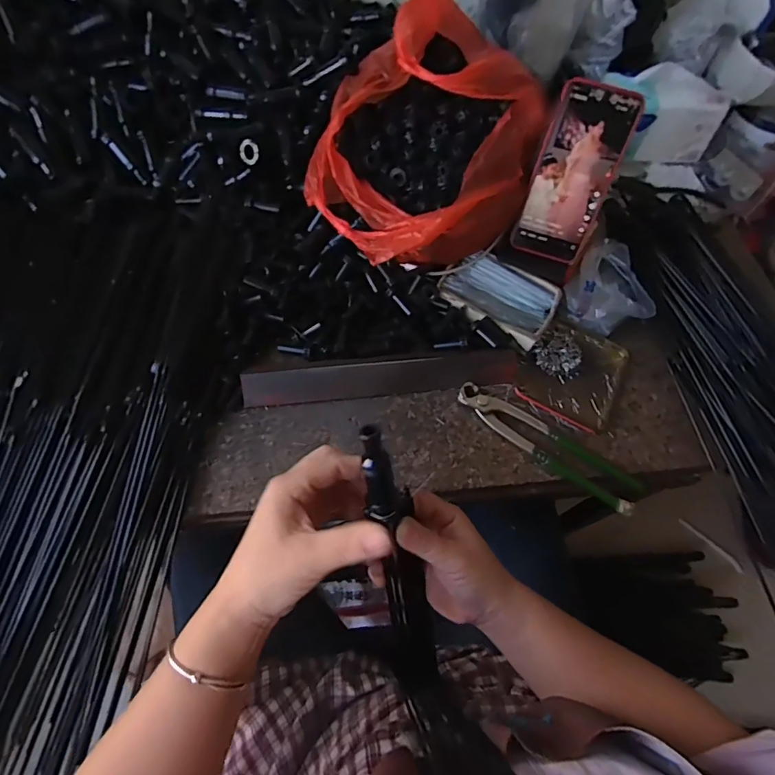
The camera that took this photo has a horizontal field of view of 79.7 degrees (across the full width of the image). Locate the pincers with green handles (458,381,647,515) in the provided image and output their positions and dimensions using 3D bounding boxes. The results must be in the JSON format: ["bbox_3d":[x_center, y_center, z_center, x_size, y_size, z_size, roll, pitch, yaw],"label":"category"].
[{"bbox_3d":[0.160,0.054,0.466,0.196,0.021,0.041,31,64,14],"label":"pincers with green handles"}]

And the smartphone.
[{"bbox_3d":[0.191,-0.215,0.477,0.080,0.162,0.012,20,29,8],"label":"smartphone"}]

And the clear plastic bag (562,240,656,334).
[{"bbox_3d":[0.250,-0.118,0.546,0.090,0.036,0.111,-10,62,-8],"label":"clear plastic bag"}]

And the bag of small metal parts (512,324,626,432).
[{"bbox_3d":[0.207,-0.023,0.510,0.101,0.021,0.121,26,63,12],"label":"bag of small metal parts"}]

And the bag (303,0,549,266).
[{"bbox_3d":[0.037,-0.257,0.490,0.254,0.157,0.212,-25,65,-16],"label":"bag"}]

